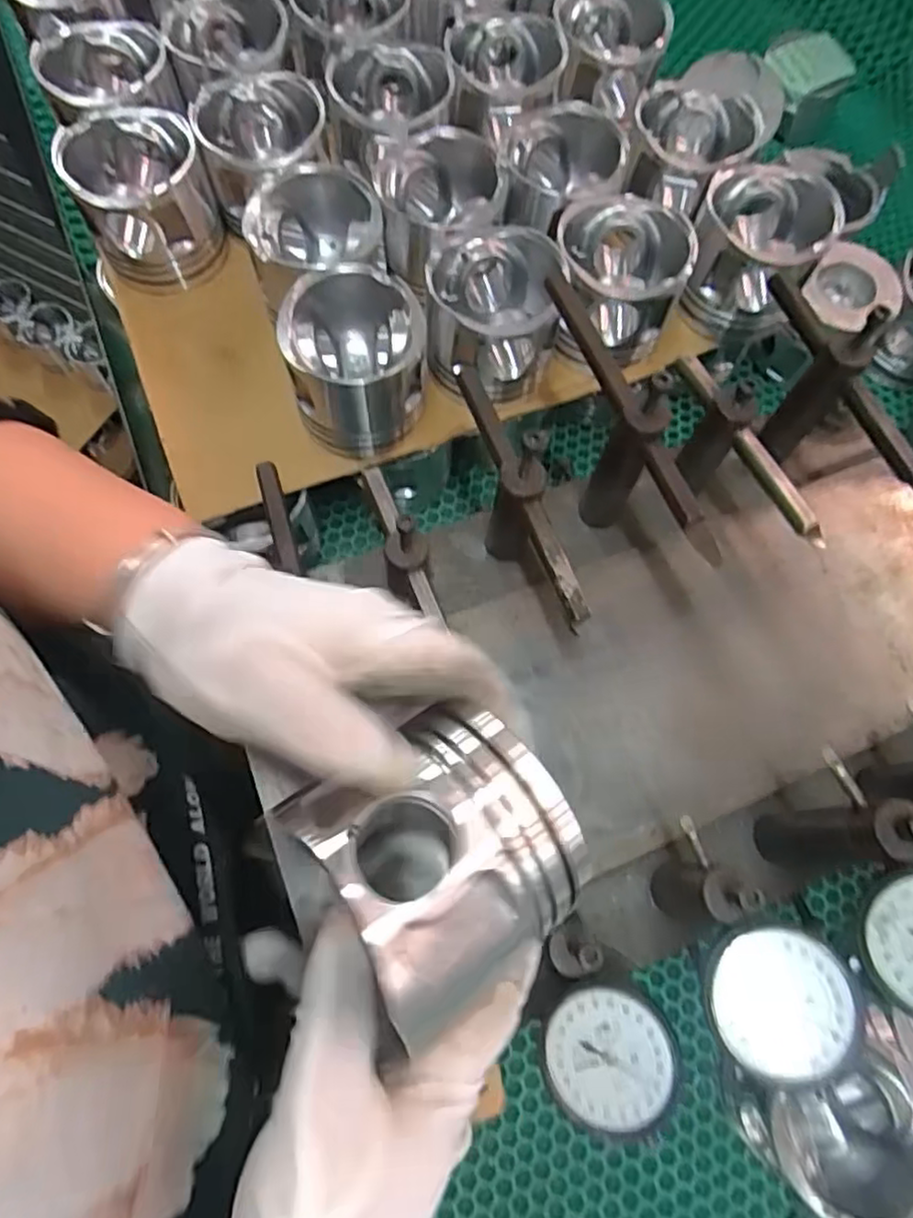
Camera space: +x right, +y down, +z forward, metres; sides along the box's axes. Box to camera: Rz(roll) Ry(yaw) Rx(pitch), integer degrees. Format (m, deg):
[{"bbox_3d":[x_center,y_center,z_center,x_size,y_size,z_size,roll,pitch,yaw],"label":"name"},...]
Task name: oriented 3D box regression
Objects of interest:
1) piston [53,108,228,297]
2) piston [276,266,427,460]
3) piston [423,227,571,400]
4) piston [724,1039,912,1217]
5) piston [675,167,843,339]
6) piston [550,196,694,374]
[{"bbox_3d":[-0.209,-0.274,0.450,0.083,0.083,0.087,1,71,-2],"label":"piston"},{"bbox_3d":[-0.060,-0.145,0.414,0.079,0.087,0.086,1,71,-2],"label":"piston"},{"bbox_3d":[0.021,-0.184,0.418,0.083,0.058,0.090,13,71,2],"label":"piston"},{"bbox_3d":[0.197,0.273,0.358,0.082,0.081,0.081,-17,73,-8],"label":"piston"},{"bbox_3d":[0.198,-0.241,0.448,0.076,0.073,0.083,16,71,3],"label":"piston"},{"bbox_3d":[0.102,-0.214,0.432,0.084,0.067,0.098,22,71,5],"label":"piston"}]

